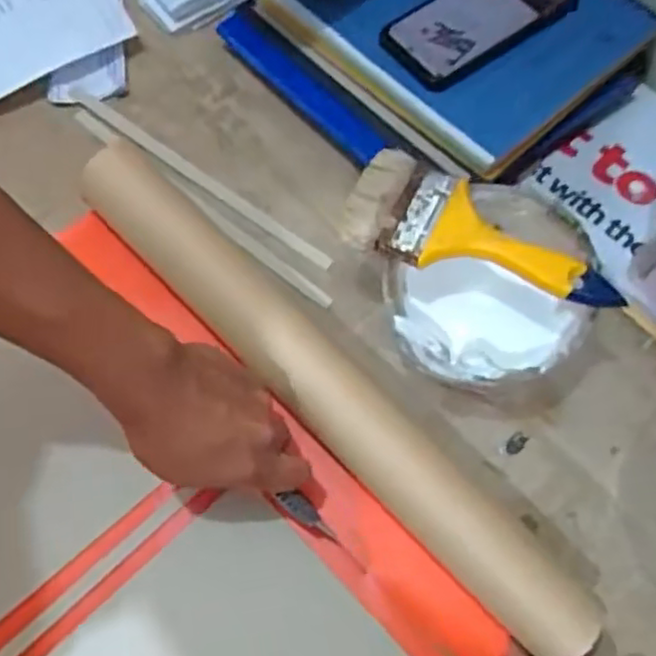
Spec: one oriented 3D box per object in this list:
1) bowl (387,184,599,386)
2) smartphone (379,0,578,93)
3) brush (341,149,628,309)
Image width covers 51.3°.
[{"bbox_3d":[0.117,-0.018,0.495,0.152,0.075,0.124,-39,70,-14],"label":"bowl"},{"bbox_3d":[0.135,-0.264,0.585,0.166,0.013,0.088,-35,67,-16],"label":"smartphone"},{"bbox_3d":[0.105,-0.062,0.466,0.186,0.015,0.069,23,65,12],"label":"brush"}]

